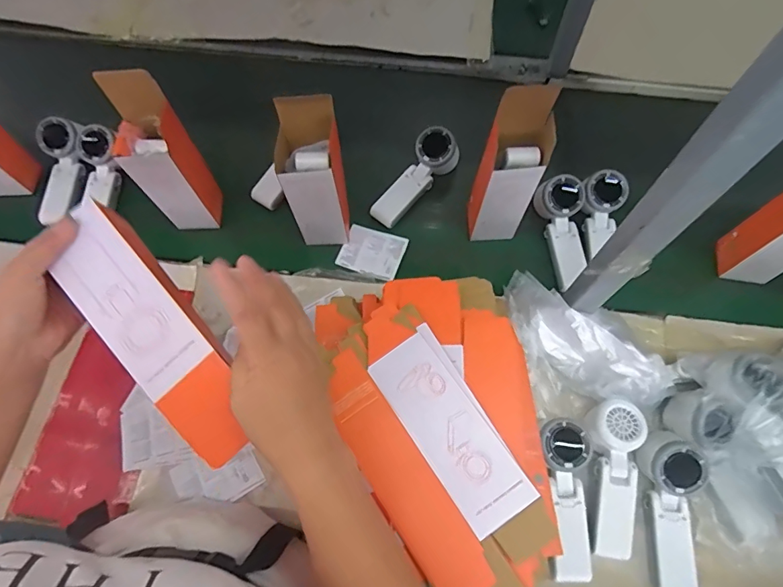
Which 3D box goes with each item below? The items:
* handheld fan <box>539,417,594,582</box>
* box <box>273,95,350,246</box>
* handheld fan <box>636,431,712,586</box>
[{"bbox_3d":[0.194,0.223,0.522,0.059,0.030,0.166,-1,81,-1],"label":"handheld fan"},{"bbox_3d":[-0.099,-0.139,0.602,0.078,0.226,0.072,-6,69,-3],"label":"box"},{"bbox_3d":[0.313,0.237,0.509,0.064,0.044,0.166,9,69,3],"label":"handheld fan"}]

